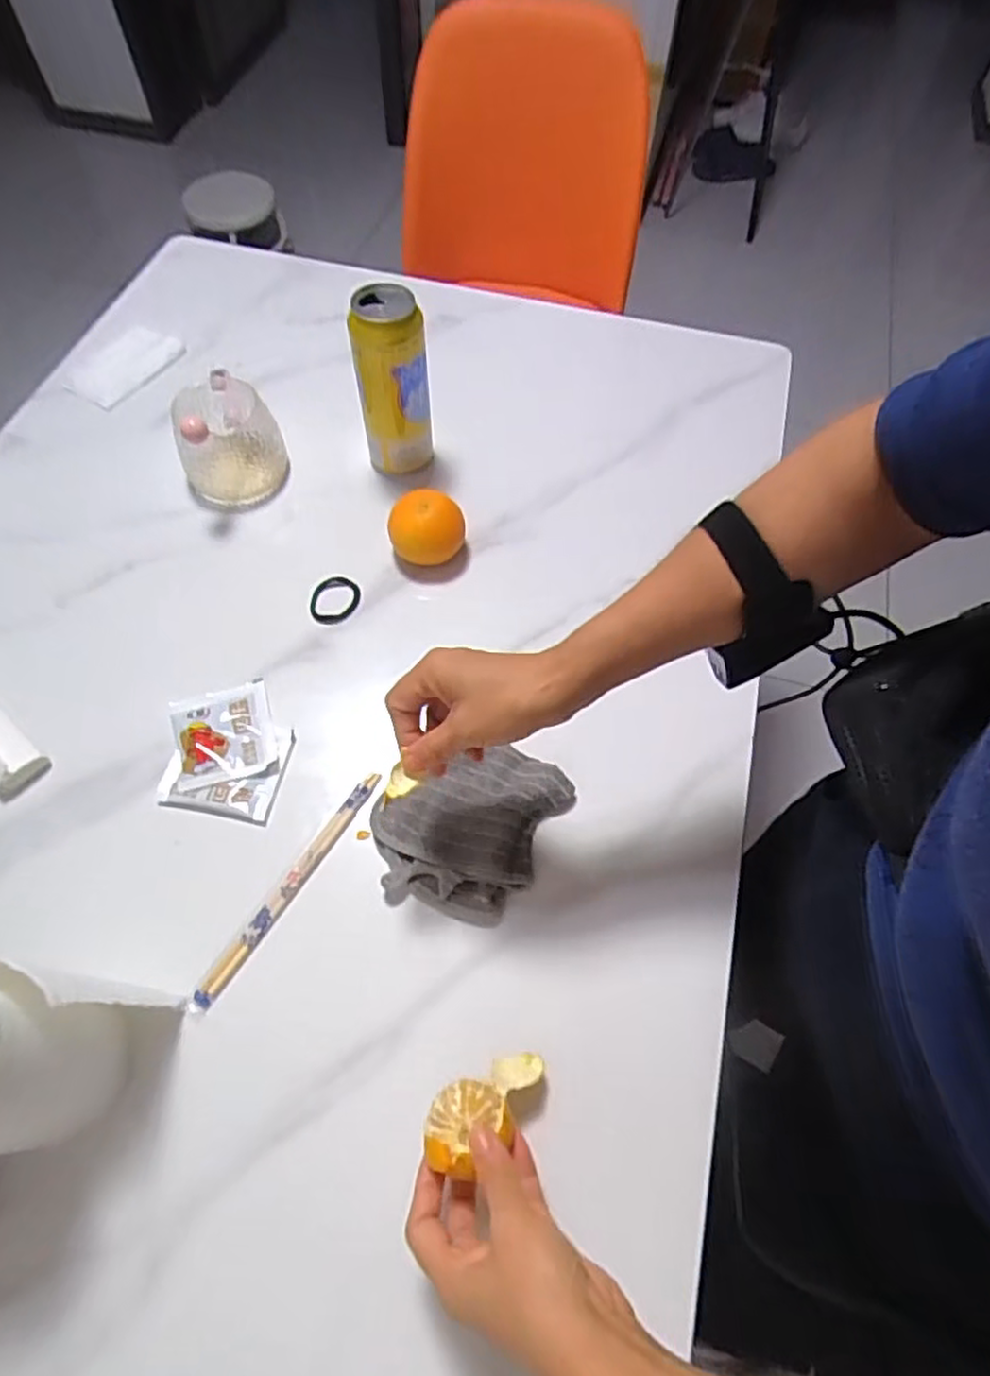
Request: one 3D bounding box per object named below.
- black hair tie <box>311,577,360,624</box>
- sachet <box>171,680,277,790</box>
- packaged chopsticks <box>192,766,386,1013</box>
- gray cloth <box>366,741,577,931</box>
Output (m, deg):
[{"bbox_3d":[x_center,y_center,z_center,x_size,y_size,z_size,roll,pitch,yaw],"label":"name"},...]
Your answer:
[{"bbox_3d":[-0.146,-0.079,0.642,0.040,0.009,0.051,32,65,16],"label":"black hair tie"},{"bbox_3d":[-0.220,0.036,0.572,0.076,0.009,0.086,-15,62,-9],"label":"sachet"},{"bbox_3d":[-0.148,0.142,0.515,0.015,0.004,0.197,30,64,15],"label":"packaged chopsticks"},{"bbox_3d":[-0.011,0.108,0.527,0.151,0.023,0.112,-23,63,-13],"label":"gray cloth"}]

